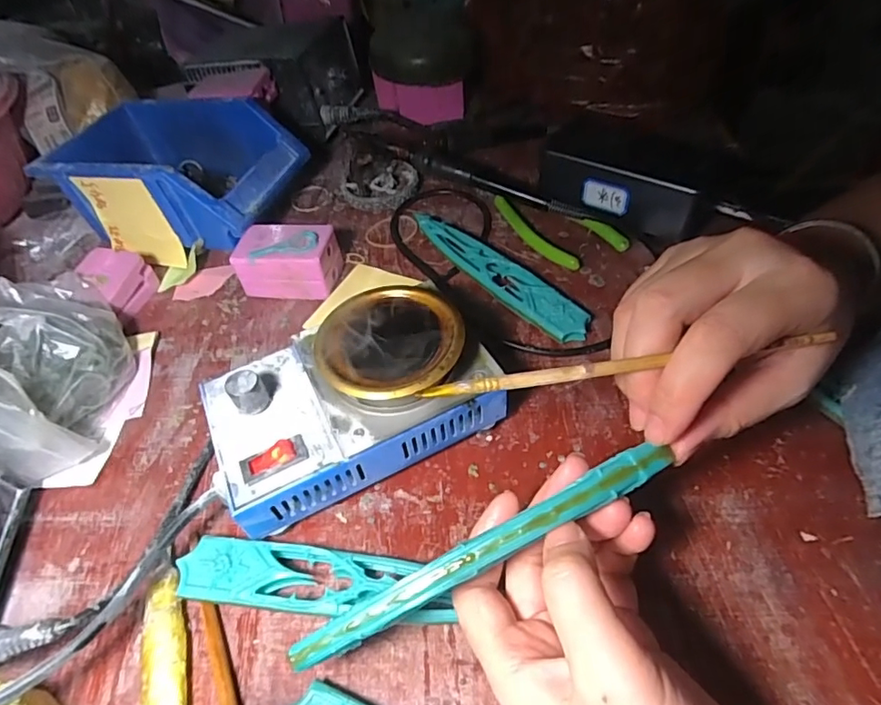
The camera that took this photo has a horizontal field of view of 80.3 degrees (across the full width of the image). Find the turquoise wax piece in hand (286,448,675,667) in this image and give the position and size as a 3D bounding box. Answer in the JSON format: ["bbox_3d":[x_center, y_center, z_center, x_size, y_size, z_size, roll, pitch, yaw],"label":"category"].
[{"bbox_3d":[0.015,0.078,0.204,0.163,0.009,0.013,-29,51,-2],"label":"turquoise wax piece in hand"}]

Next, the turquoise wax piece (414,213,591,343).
[{"bbox_3d":[0.040,-0.061,0.385,0.033,0.019,0.164,-33,54,-20],"label":"turquoise wax piece"}]

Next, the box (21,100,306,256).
[{"bbox_3d":[-0.217,-0.147,0.443,0.181,0.083,0.122,7,51,13],"label":"box"}]

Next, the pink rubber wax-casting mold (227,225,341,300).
[{"bbox_3d":[-0.113,-0.069,0.394,0.068,0.042,0.043,3,50,9],"label":"pink rubber wax-casting mold"}]

